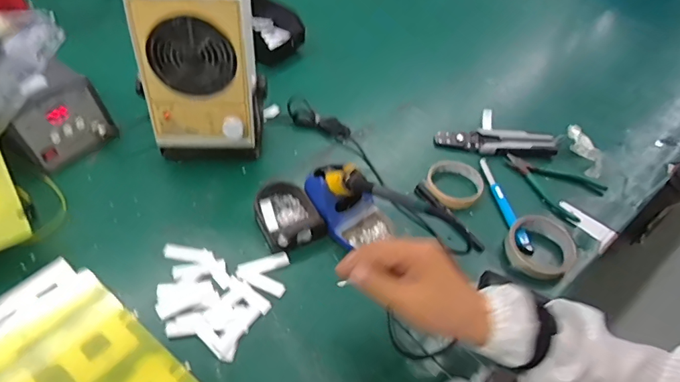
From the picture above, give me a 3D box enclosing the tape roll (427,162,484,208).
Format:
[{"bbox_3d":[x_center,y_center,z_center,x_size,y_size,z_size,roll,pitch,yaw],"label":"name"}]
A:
[{"bbox_3d":[0.176,-0.011,0.696,0.086,0.018,0.088,3,50,-3],"label":"tape roll"}]

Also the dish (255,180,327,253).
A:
[{"bbox_3d":[-0.075,0.031,0.628,0.082,0.034,0.106,-16,54,-18],"label":"dish"}]

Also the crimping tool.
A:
[{"bbox_3d":[0.264,-0.085,0.767,0.197,0.020,0.054,9,50,2],"label":"crimping tool"}]

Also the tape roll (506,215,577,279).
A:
[{"bbox_3d":[0.275,0.078,0.621,0.086,0.032,0.095,26,53,15],"label":"tape roll"}]

